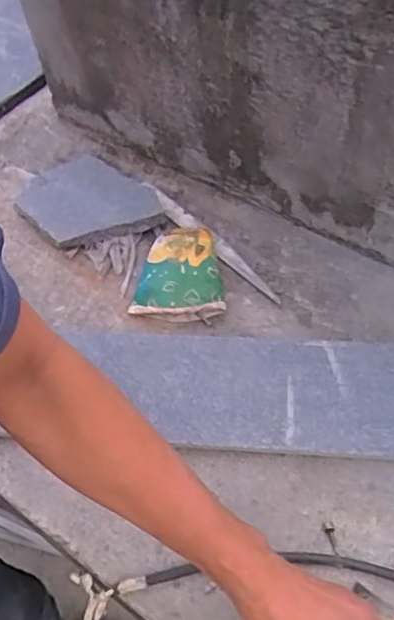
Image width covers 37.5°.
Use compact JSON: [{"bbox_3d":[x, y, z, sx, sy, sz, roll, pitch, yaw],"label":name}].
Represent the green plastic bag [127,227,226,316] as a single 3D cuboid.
[{"bbox_3d":[-0.023,-0.047,0.721,0.110,0.038,0.116,0,56,5],"label":"green plastic bag"}]

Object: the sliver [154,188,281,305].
[{"bbox_3d":[0.019,-0.090,0.756,0.030,0.017,0.241,-32,59,-16],"label":"sliver"}]

